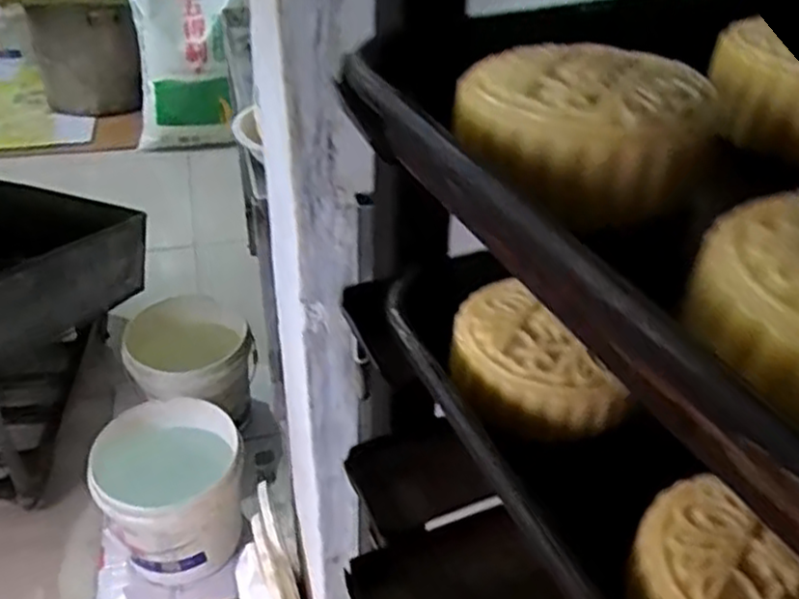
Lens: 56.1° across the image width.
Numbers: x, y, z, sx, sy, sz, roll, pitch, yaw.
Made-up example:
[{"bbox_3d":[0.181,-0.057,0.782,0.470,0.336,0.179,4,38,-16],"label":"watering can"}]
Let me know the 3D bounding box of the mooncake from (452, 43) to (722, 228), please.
[{"bbox_3d":[0.047,-0.046,0.194,0.059,0.026,0.059,-3,40,-11],"label":"mooncake"}]

